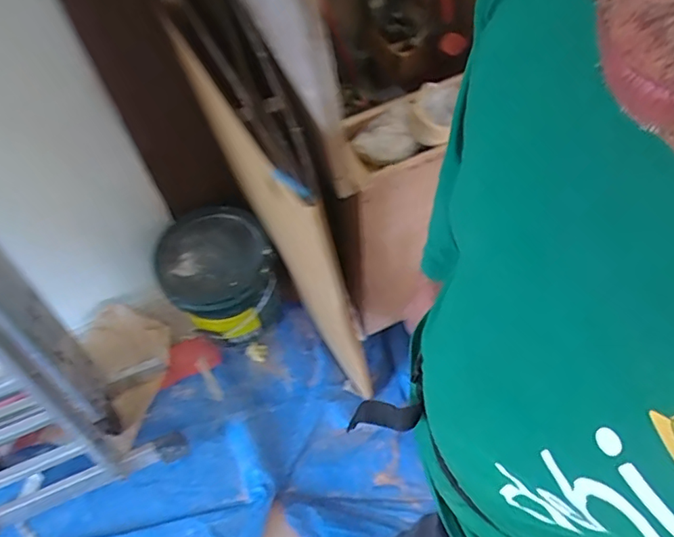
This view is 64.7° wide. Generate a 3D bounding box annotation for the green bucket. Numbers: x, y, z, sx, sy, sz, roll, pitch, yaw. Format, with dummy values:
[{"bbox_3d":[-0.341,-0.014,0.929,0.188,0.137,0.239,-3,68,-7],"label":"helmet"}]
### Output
[{"bbox_3d":[-0.318,0.049,1.515,0.282,0.344,0.282,-2,56,3],"label":"green bucket"}]

